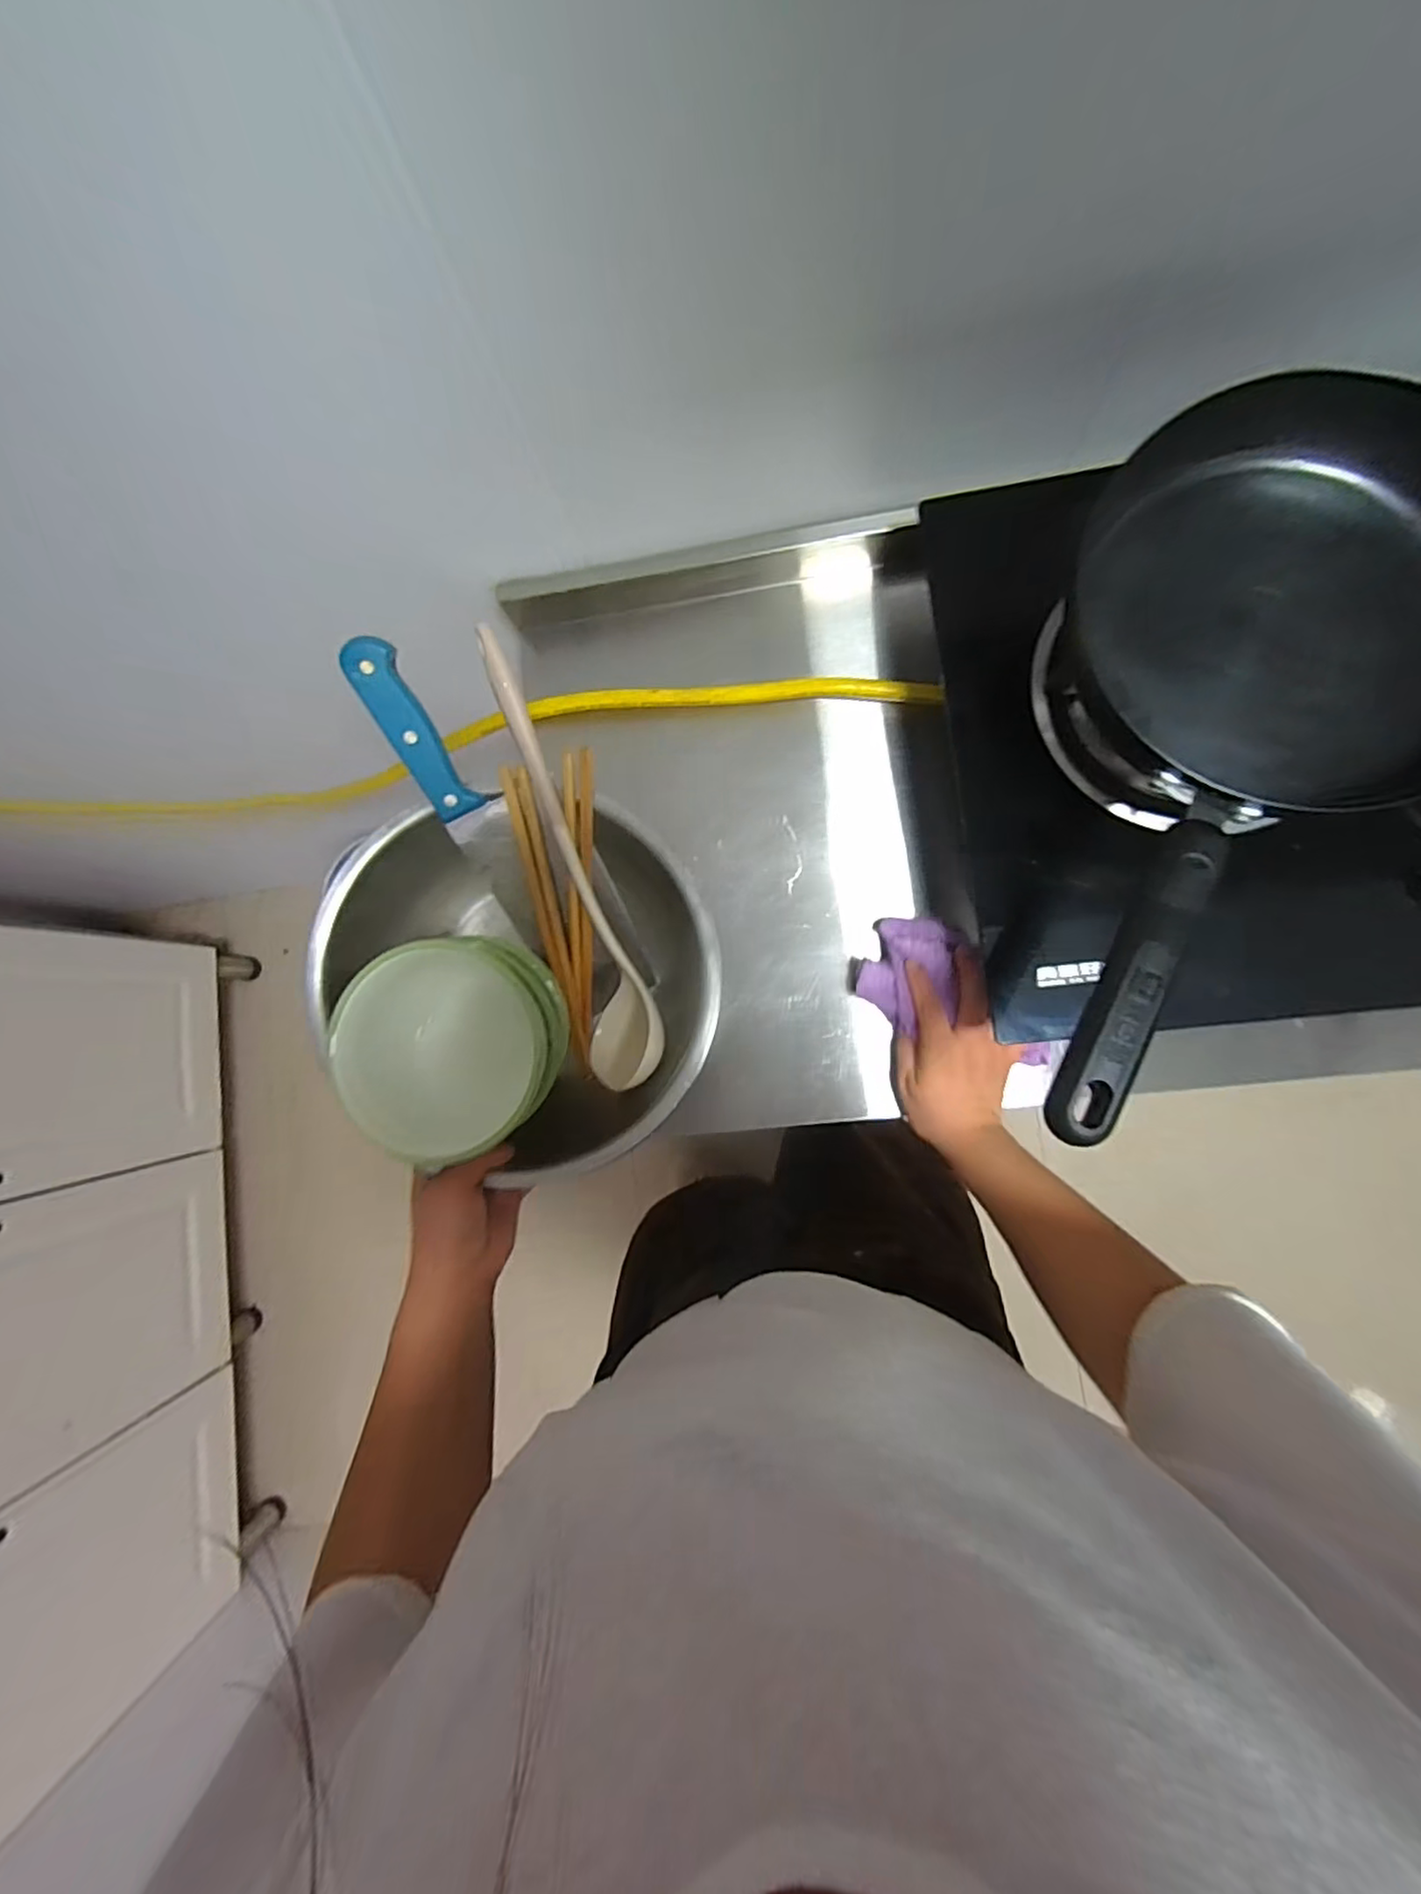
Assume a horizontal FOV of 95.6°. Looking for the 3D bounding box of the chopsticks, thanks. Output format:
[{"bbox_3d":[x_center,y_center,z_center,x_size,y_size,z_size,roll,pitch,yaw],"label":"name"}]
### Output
[{"bbox_3d":[-0.100,-0.017,0.451,0.052,0.018,0.224,1,113,6],"label":"chopsticks"}]

